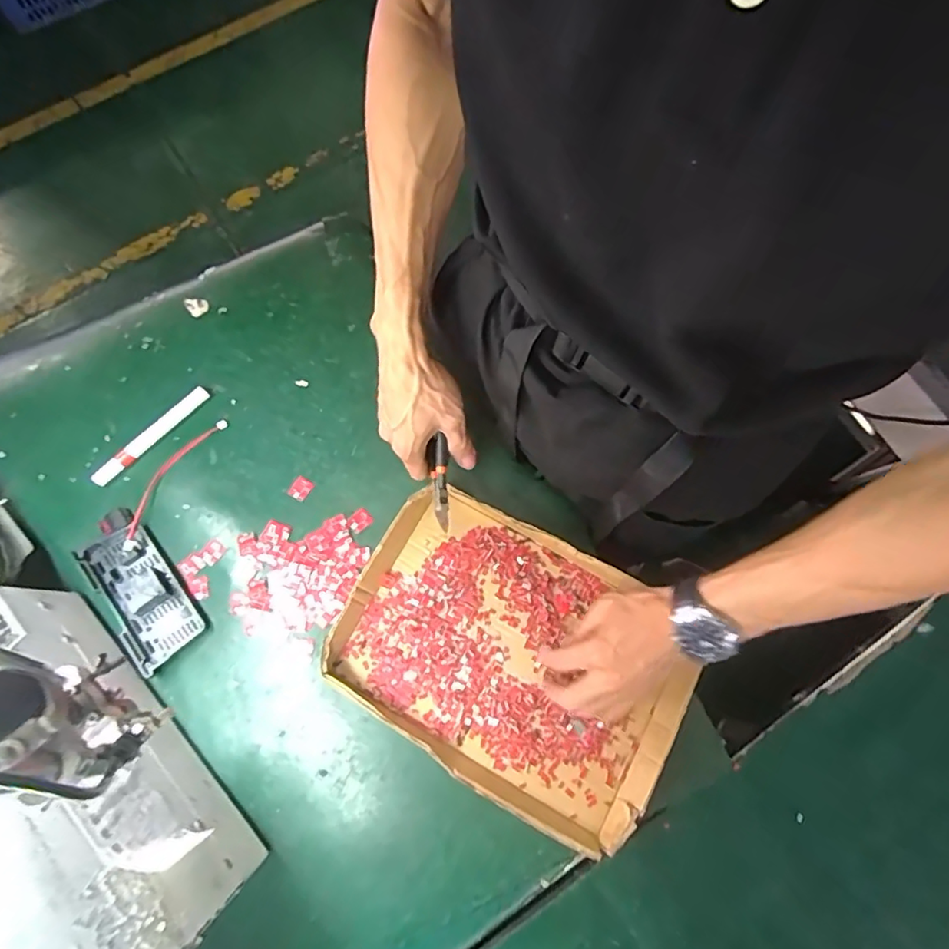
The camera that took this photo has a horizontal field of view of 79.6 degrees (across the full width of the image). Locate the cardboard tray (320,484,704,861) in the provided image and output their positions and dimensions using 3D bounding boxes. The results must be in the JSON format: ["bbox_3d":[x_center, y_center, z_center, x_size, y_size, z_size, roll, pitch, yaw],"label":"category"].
[{"bbox_3d":[0.037,0.174,0.563,0.331,0.041,0.232,29,78,8],"label":"cardboard tray"}]

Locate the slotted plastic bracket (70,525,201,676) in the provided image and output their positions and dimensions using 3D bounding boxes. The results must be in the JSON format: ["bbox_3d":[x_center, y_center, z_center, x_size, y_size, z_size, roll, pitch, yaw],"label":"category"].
[{"bbox_3d":[-0.341,0.122,0.581,0.066,0.029,0.144,-36,79,-10],"label":"slotted plastic bracket"}]

